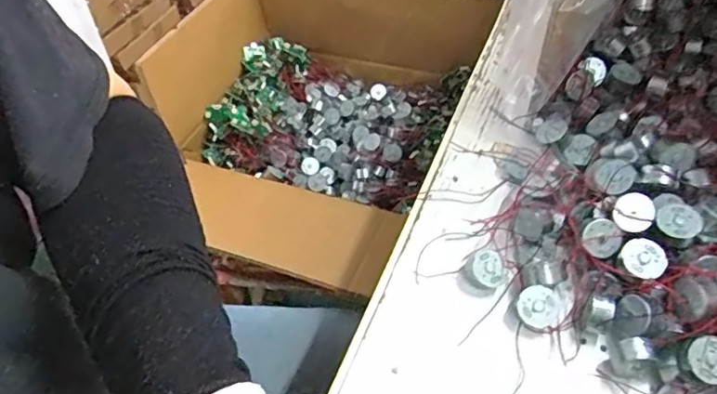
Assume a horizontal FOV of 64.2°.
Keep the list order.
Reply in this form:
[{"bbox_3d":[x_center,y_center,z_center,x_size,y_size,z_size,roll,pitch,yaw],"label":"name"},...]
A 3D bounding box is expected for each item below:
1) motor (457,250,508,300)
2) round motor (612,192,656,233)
[{"bbox_3d":[0.078,0.048,0.359,0.027,0.022,0.021,19,51,20],"label":"motor"},{"bbox_3d":[0.165,0.010,0.343,0.023,0.007,0.024,-4,80,23],"label":"round motor"}]

